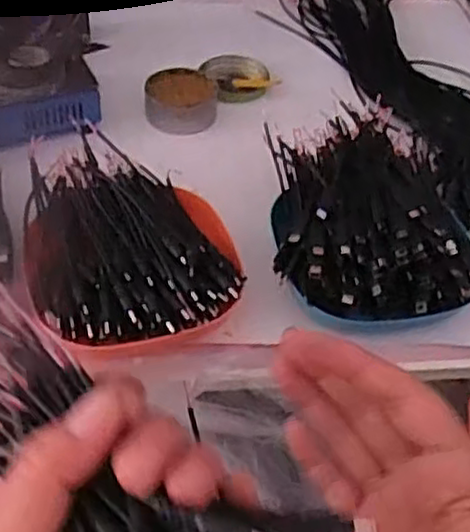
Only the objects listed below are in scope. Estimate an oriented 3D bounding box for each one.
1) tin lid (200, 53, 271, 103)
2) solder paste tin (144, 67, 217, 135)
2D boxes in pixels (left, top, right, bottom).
[{"bbox_3d":[0.004,-0.179,0.677,0.060,0.016,0.067,-11,50,-14],"label":"tin lid"},{"bbox_3d":[-0.048,-0.150,0.638,0.062,0.033,0.059,1,49,-4],"label":"solder paste tin"}]

